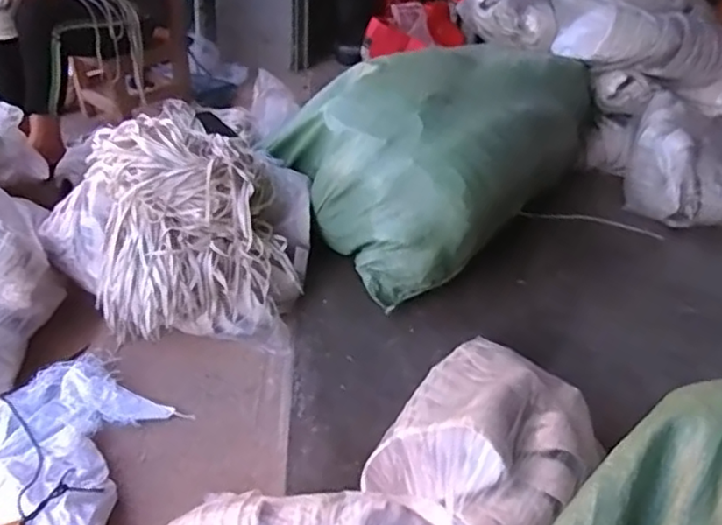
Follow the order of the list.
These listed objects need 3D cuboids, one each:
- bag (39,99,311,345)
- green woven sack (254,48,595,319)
[{"bbox_3d":[-0.367,-0.079,1.305,0.515,0.296,0.420,-1,38,-7],"label":"bag"},{"bbox_3d":[0.212,-0.344,1.631,0.552,0.349,0.962,28,44,27],"label":"green woven sack"}]

